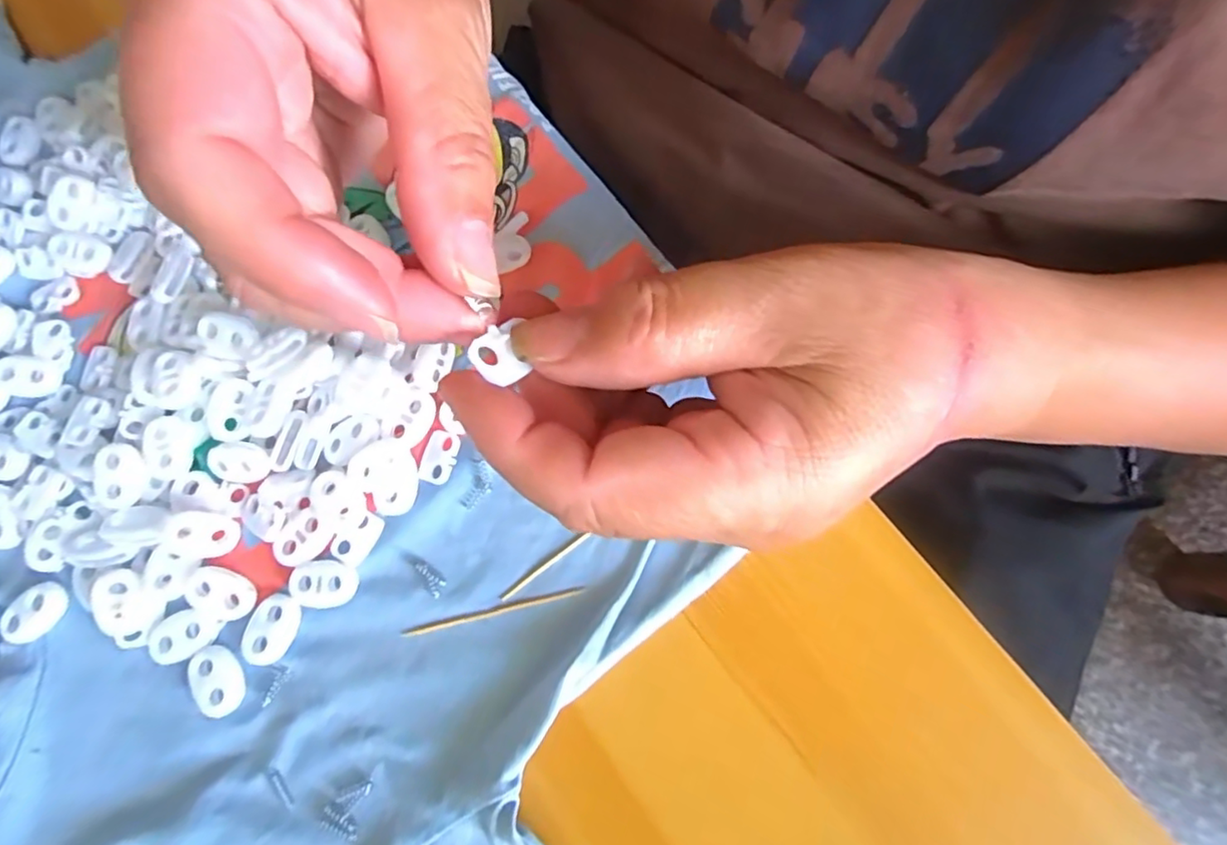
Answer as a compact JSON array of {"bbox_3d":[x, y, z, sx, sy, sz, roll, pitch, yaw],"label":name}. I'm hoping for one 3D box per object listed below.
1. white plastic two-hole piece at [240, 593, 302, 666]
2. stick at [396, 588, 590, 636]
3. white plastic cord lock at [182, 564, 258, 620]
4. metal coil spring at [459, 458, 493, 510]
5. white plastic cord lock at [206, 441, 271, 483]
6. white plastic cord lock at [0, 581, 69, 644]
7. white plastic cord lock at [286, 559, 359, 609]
[{"bbox_3d":[-0.114,0.069,0.205,0.015,0.005,0.022,15,77,5],"label":"white plastic two-hole piece"},{"bbox_3d":[-0.040,0.063,0.203,0.061,0.004,0.004,-14,76,-2],"label":"stick"},{"bbox_3d":[-0.132,0.058,0.208,0.022,0.004,0.016,26,78,8],"label":"white plastic cord lock"},{"bbox_3d":[-0.047,0.022,0.214,0.009,0.004,0.017,16,77,6],"label":"metal coil spring"},{"bbox_3d":[-0.131,0.014,0.216,0.022,0.004,0.014,13,76,5],"label":"white plastic cord lock"},{"bbox_3d":[-0.197,0.064,0.209,0.015,0.004,0.022,28,78,8],"label":"white plastic cord lock"},{"bbox_3d":[-0.098,0.054,0.208,0.023,0.004,0.015,-2,76,1],"label":"white plastic cord lock"}]

